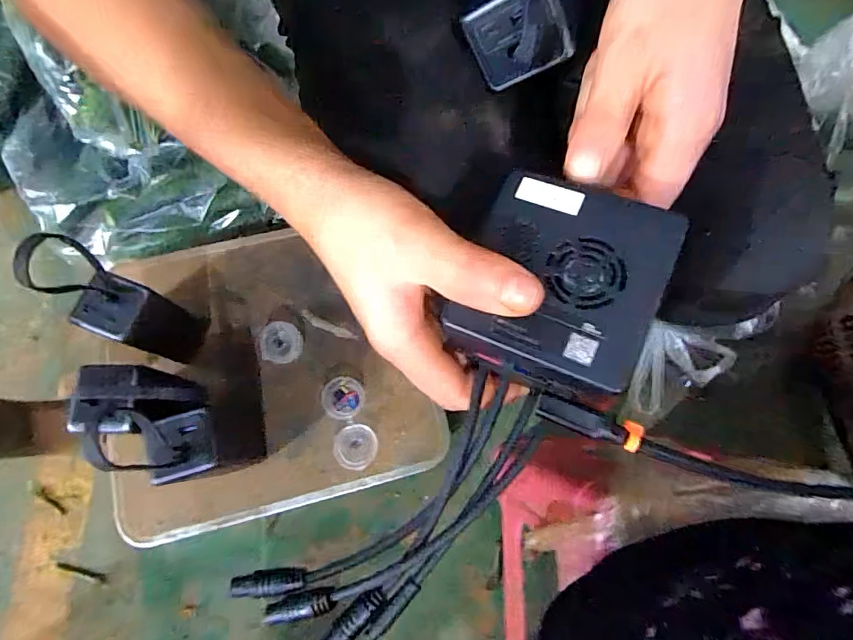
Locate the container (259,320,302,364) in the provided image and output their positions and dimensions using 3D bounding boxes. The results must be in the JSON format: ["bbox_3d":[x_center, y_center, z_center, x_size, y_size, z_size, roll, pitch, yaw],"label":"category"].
[{"bbox_3d":[-0.147,0.025,0.480,0.040,0.038,0.040,1,77,-3],"label":"container"}]

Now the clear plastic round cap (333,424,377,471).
[{"bbox_3d":[-0.070,0.126,0.467,0.042,0.021,0.043,1,77,-3],"label":"clear plastic round cap"}]

